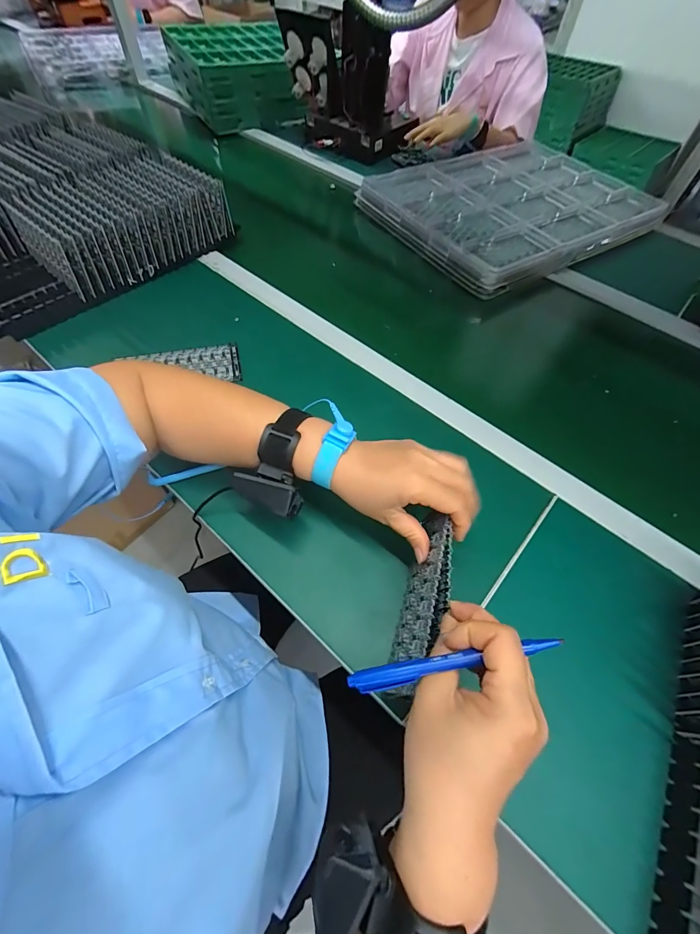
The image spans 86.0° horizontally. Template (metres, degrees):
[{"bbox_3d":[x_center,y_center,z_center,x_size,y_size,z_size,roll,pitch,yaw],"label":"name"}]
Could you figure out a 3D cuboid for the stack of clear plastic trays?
[{"bbox_3d":[0.354,-0.576,0.805,0.571,0.061,0.416,-28,64,-19],"label":"stack of clear plastic trays"}]

